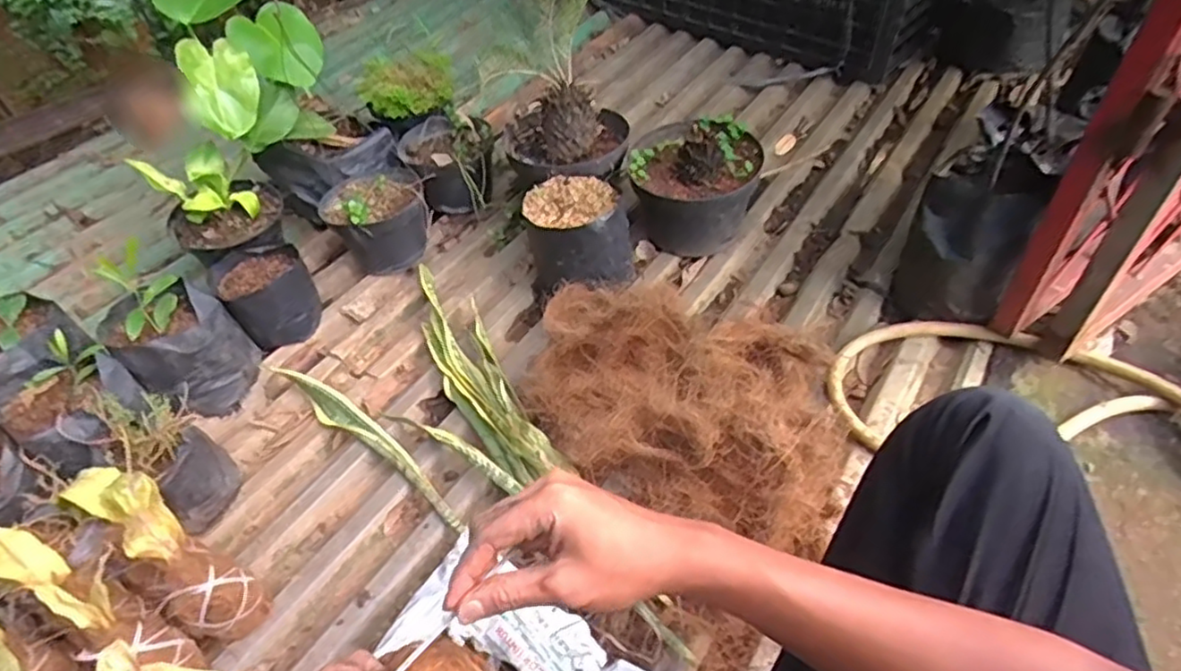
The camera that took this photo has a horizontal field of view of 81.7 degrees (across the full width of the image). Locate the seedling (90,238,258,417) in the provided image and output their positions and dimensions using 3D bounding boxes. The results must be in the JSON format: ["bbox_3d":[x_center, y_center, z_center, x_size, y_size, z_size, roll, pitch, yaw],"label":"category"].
[{"bbox_3d":[-0.592,-0.003,0.976,0.192,0.191,0.155,35,56,28],"label":"seedling"}]

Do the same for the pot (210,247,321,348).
[{"bbox_3d":[-0.506,-0.063,1.080,0.130,0.111,0.122,0,47,0],"label":"pot"}]

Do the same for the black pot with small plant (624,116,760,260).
[{"bbox_3d":[0.172,-0.252,1.163,0.207,0.195,0.192,0,47,0],"label":"black pot with small plant"}]

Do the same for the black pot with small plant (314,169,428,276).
[{"bbox_3d":[-0.367,-0.200,1.179,0.171,0.138,0.176,0,47,0],"label":"black pot with small plant"}]

